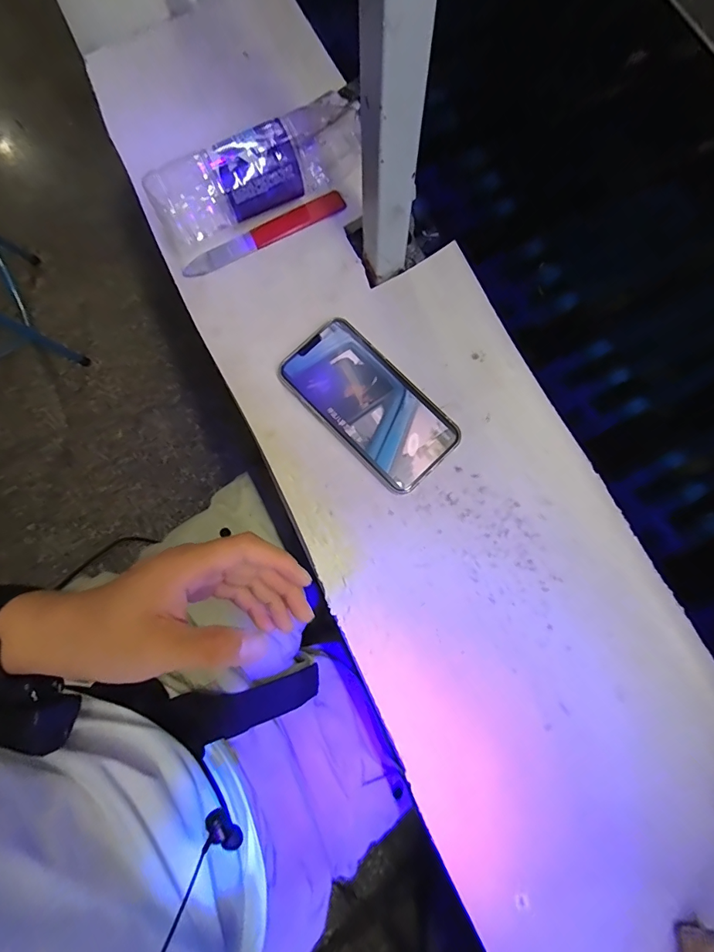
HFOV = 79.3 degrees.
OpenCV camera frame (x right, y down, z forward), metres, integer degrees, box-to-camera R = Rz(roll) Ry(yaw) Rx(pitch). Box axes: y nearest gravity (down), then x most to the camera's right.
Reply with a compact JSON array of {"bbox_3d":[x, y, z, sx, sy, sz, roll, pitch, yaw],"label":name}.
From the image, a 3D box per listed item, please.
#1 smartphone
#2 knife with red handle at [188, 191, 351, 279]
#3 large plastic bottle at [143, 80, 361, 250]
[{"bbox_3d":[0.012,-0.065,0.385,0.159,0.013,0.082,44,83,9],"label":"smartphone"},{"bbox_3d":[-0.090,-0.237,0.422,0.169,0.006,0.023,-27,79,-4],"label":"knife with red handle"},{"bbox_3d":[-0.083,-0.289,0.405,0.221,0.062,0.064,-36,80,-6],"label":"large plastic bottle"}]

